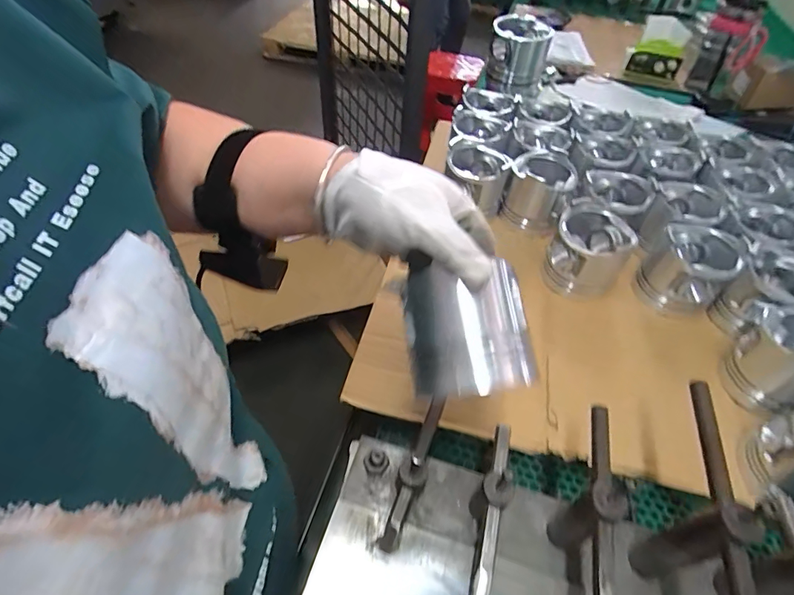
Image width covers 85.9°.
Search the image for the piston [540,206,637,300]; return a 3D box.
[{"bbox_3d":[0.223,-0.058,0.497,0.079,0.083,0.085,30,54,19],"label":"piston"}]

